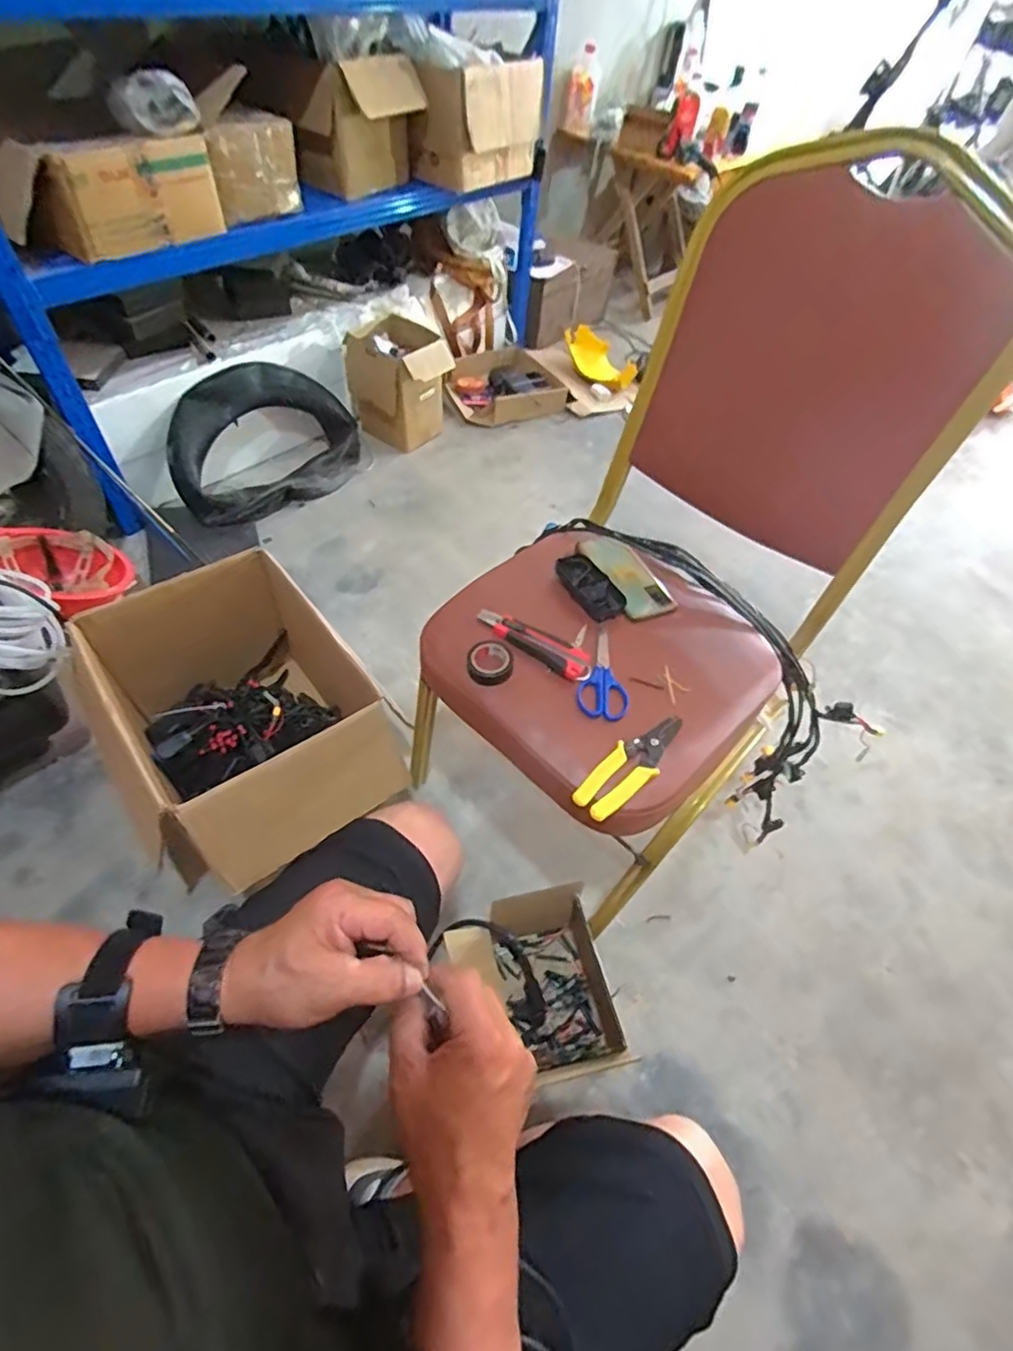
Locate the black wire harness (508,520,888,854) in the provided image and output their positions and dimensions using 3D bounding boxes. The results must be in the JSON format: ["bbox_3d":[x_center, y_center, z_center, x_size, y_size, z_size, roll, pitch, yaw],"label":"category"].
[{"bbox_3d":[0.264,-0.030,0.881,0.548,0.236,0.218,42,60,-2],"label":"black wire harness"}]

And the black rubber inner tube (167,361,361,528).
[{"bbox_3d":[-0.601,-0.602,1.536,0.502,0.259,0.219,-32,63,-26],"label":"black rubber inner tube"}]

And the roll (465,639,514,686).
[{"bbox_3d":[-0.019,-0.017,0.713,0.056,0.018,0.061,3,53,-4],"label":"roll"}]

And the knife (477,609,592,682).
[{"bbox_3d":[0.033,-0.042,0.740,0.157,0.015,0.038,31,56,16],"label":"knife"}]

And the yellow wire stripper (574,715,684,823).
[{"bbox_3d":[0.140,0.094,0.652,0.162,0.007,0.049,-32,62,-26],"label":"yellow wire stripper"}]

